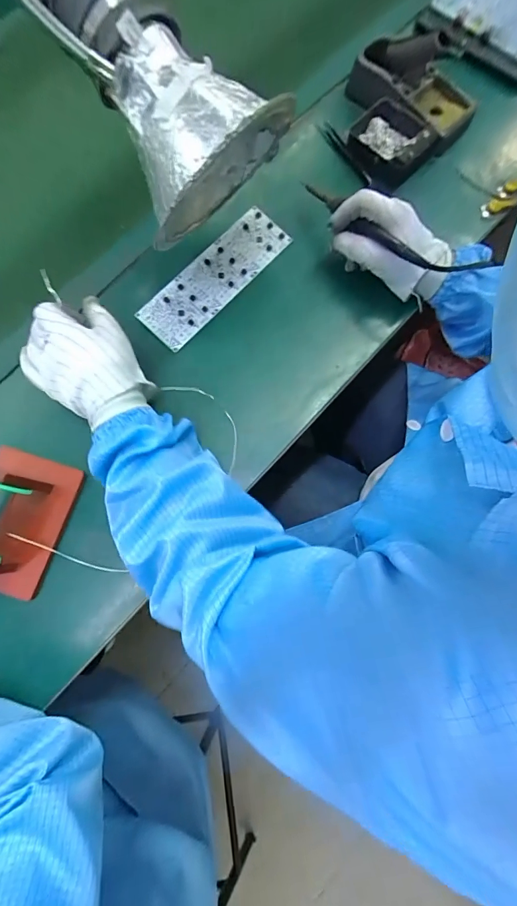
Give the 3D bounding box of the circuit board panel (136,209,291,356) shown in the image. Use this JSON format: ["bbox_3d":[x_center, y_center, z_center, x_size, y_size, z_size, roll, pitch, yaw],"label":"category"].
[{"bbox_3d":[-0.052,-0.218,0.455,0.066,0.006,0.209,44,81,1],"label":"circuit board panel"}]

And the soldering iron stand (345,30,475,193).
[{"bbox_3d":[0.180,-0.460,0.470,0.175,0.083,0.158,-44,80,-9],"label":"soldering iron stand"}]

